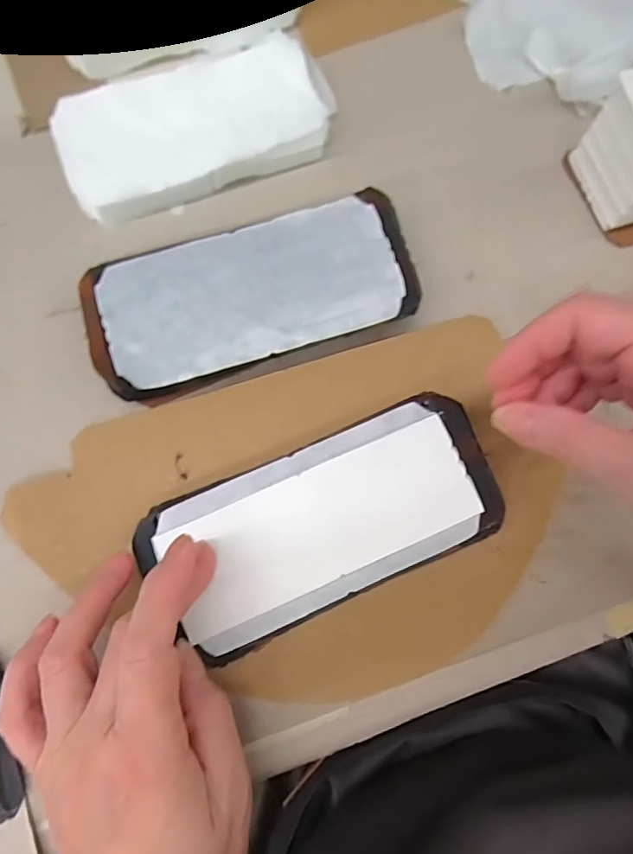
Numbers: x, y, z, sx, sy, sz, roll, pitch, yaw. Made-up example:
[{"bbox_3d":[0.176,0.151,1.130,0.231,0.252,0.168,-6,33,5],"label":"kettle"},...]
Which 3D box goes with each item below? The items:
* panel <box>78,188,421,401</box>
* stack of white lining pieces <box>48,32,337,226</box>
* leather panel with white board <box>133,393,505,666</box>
[{"bbox_3d":[-0.032,-0.068,0.272,0.163,0.025,0.072,-18,78,-5],"label":"panel"},{"bbox_3d":[-0.067,-0.173,0.297,0.152,0.019,0.075,-23,78,-6],"label":"stack of white lining pieces"},{"bbox_3d":[0.005,0.044,0.245,0.162,0.009,0.074,-23,78,-6],"label":"leather panel with white board"}]

